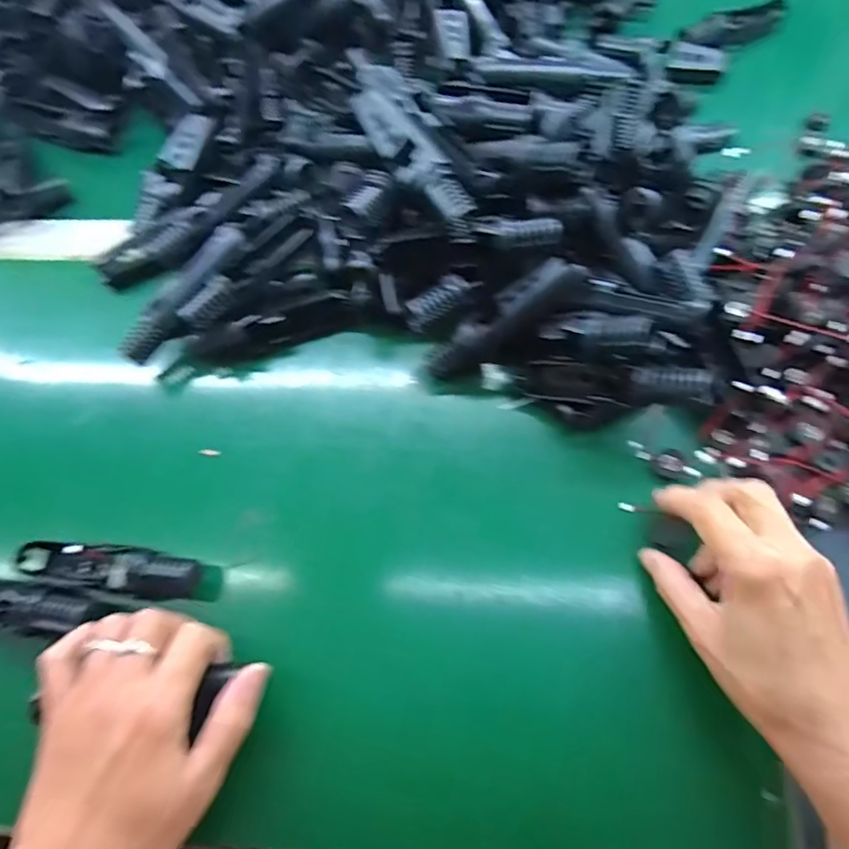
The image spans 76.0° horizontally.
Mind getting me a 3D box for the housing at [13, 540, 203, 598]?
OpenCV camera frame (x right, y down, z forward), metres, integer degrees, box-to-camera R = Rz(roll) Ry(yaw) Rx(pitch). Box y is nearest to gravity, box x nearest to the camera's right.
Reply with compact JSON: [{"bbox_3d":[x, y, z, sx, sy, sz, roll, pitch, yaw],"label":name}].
[{"bbox_3d":[-0.204,0.092,0.351,0.119,0.036,0.028,8,67,6],"label":"housing"}]

